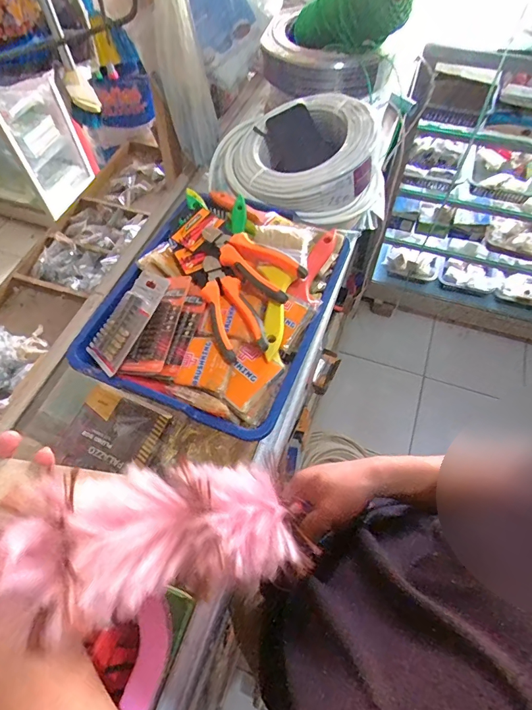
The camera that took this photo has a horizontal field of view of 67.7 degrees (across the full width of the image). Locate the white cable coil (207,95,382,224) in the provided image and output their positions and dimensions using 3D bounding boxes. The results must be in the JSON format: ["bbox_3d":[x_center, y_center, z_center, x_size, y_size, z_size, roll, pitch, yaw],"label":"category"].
[{"bbox_3d":[0.040,-0.320,0.636,0.256,0.098,0.228,-8,59,-3],"label":"white cable coil"}]

